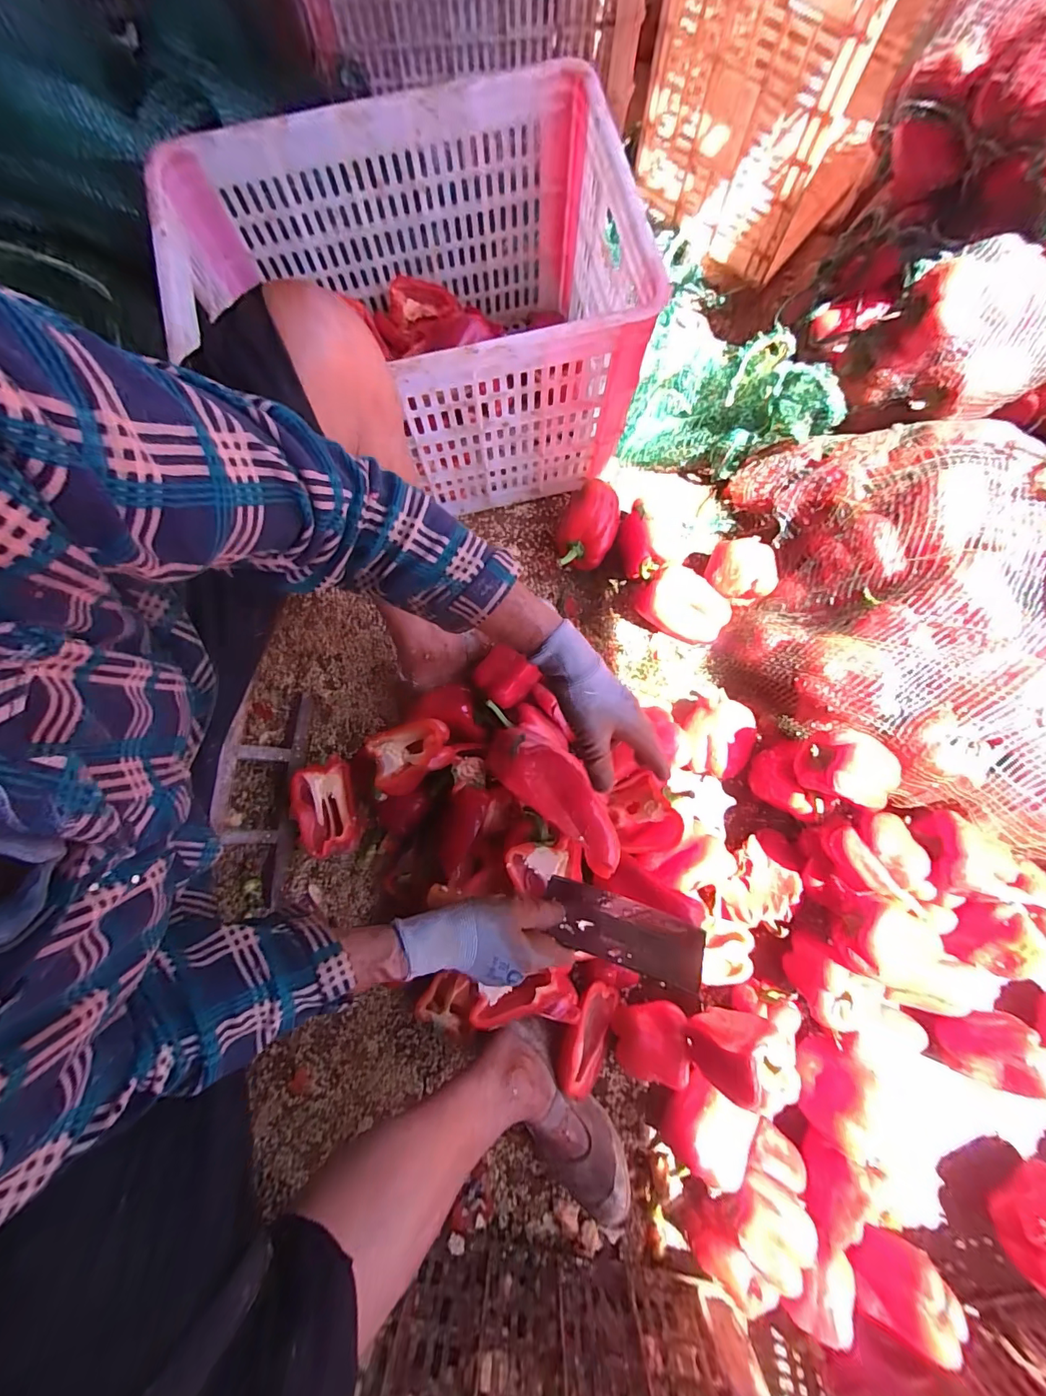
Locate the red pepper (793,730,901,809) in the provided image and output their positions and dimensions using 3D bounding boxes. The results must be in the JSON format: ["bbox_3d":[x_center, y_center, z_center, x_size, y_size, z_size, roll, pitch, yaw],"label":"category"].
[{"bbox_3d":[0.375,0.084,0.528,0.099,0.066,0.076,16,80,4],"label":"red pepper"}]

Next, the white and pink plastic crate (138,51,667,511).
[{"bbox_3d":[-0.117,-0.484,0.637,0.483,0.285,0.351,-14,80,-2],"label":"white and pink plastic crate"}]

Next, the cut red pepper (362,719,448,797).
[{"bbox_3d":[-0.140,0.073,0.565,0.099,0.039,0.078,-13,80,-2],"label":"cut red pepper"}]

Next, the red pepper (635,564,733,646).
[{"bbox_3d":[0.227,-0.131,0.660,0.129,0.061,0.076,27,81,6],"label":"red pepper"}]

